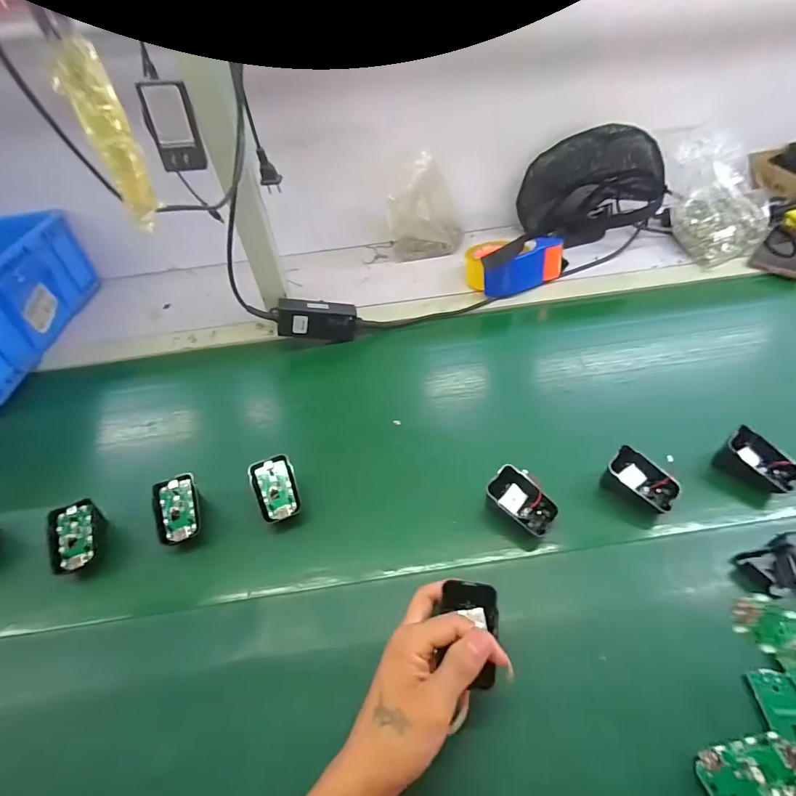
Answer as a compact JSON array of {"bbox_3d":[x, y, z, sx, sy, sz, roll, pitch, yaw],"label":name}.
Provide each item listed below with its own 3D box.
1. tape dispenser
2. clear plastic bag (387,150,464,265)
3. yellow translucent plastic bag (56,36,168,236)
[{"bbox_3d":[0.198,-0.237,0.719,0.161,0.068,0.102,-14,46,-8],"label":"tape dispenser"},{"bbox_3d":[0.053,-0.349,0.782,0.144,0.163,0.078,-1,45,5],"label":"clear plastic bag"},{"bbox_3d":[-0.118,-0.105,0.171,0.016,0.070,0.010,-21,19,-12],"label":"yellow translucent plastic bag"}]

